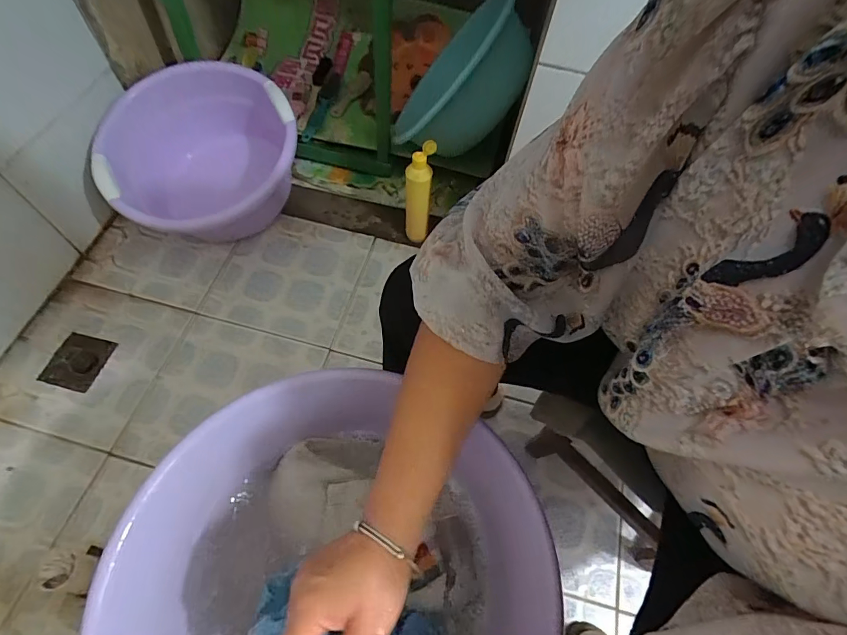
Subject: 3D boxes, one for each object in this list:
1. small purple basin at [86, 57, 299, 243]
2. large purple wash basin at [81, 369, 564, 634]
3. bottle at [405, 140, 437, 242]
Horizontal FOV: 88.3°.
[{"bbox_3d":[-0.477,-0.353,0.955,0.369,0.220,0.342,-26,66,-15],"label":"small purple basin"},{"bbox_3d":[-0.085,0.243,0.395,0.344,0.112,0.325,1,62,-2],"label":"large purple wash basin"},{"bbox_3d":[-0.008,-0.251,0.911,0.049,0.227,0.072,13,62,5],"label":"bottle"}]

